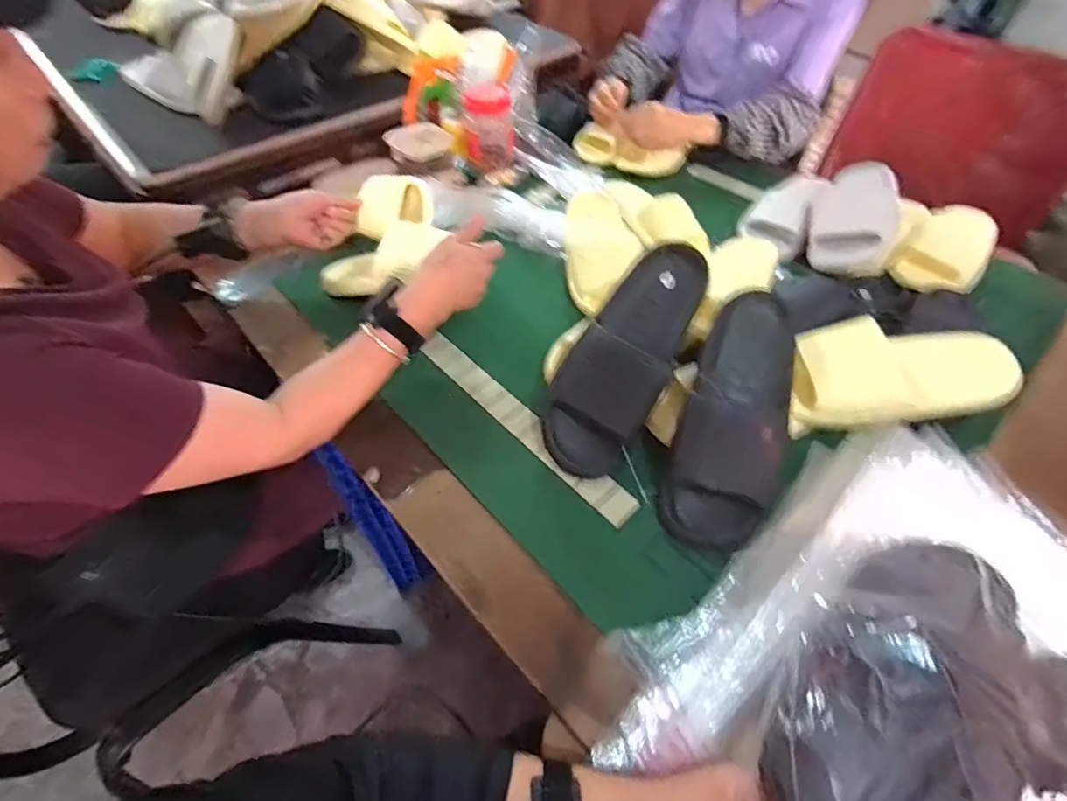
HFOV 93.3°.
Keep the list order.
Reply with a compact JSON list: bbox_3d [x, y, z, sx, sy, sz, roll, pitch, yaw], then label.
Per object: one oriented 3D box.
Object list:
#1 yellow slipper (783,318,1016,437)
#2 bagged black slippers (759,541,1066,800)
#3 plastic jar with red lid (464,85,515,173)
[{"bbox_3d":[0.414,-0.029,0.549,0.239,0.058,0.125,-1,76,7],"label":"yellow slipper"},{"bbox_3d":[0.301,0.219,0.348,0.271,0.119,0.214,-24,57,-18],"label":"bagged black slippers"},{"bbox_3d":[-0.083,-0.505,0.946,0.091,0.114,0.086,-1,53,-3],"label":"plastic jar with red lid"}]

